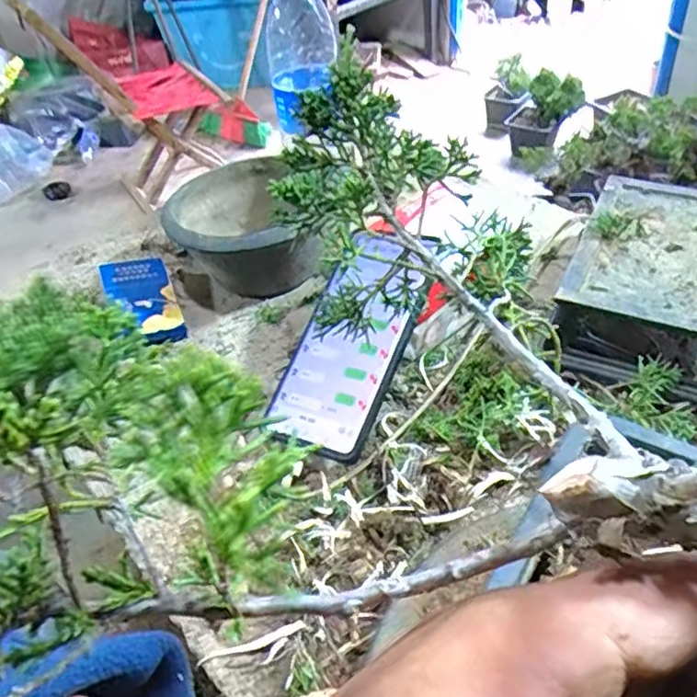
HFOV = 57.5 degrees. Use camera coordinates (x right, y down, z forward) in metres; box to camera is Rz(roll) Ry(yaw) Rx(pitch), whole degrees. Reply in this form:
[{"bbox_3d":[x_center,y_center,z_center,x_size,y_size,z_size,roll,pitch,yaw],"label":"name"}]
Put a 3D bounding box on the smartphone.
[{"bbox_3d":[0.002,-0.003,0.425,0.077,0.017,0.147,23,83,28],"label":"smartphone"}]

